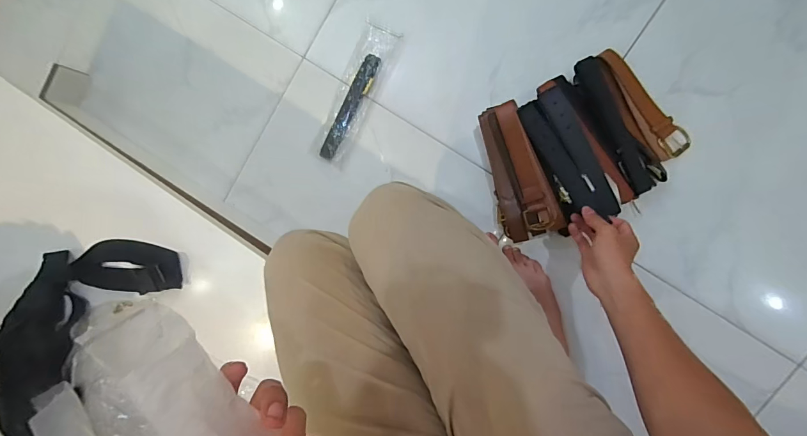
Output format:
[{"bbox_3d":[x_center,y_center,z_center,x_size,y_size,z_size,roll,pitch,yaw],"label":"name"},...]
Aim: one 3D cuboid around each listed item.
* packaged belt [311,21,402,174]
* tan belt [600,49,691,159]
[{"bbox_3d":[-0.111,-0.272,0.823,0.083,0.024,0.316,27,96,8],"label":"packaged belt"},{"bbox_3d":[0.457,-0.215,0.719,0.086,0.039,0.243,-37,86,9],"label":"tan belt"}]

